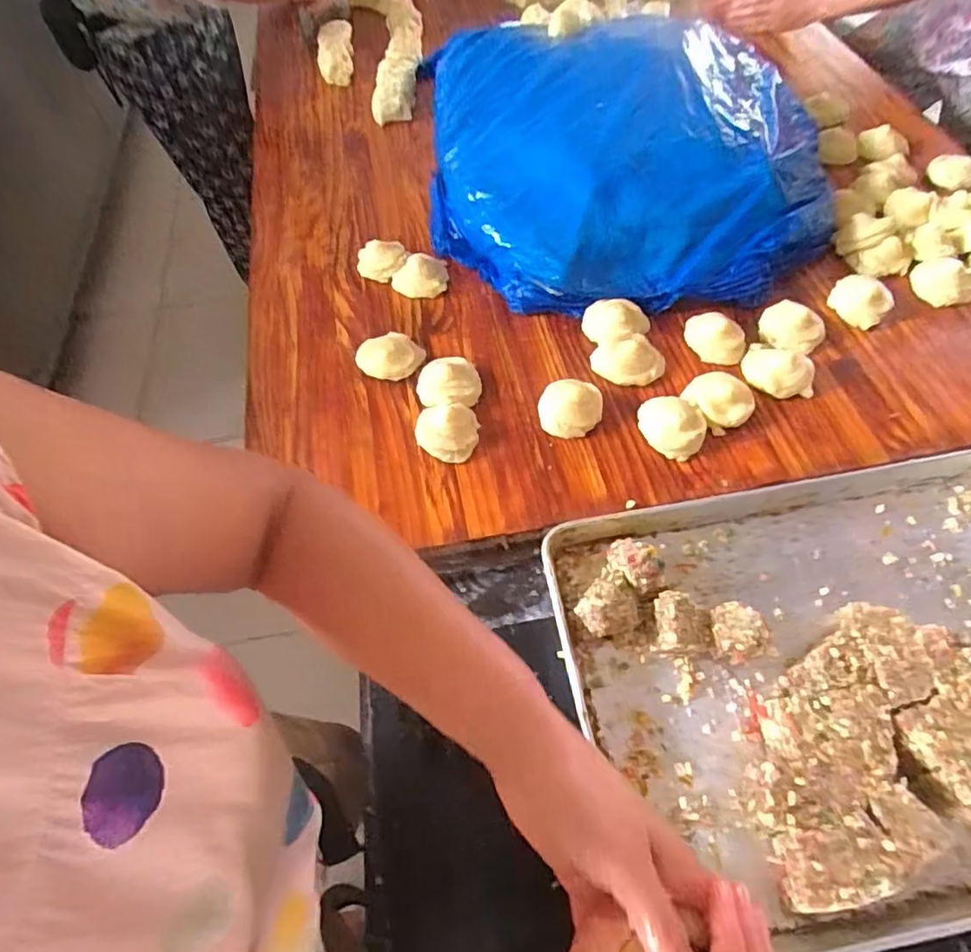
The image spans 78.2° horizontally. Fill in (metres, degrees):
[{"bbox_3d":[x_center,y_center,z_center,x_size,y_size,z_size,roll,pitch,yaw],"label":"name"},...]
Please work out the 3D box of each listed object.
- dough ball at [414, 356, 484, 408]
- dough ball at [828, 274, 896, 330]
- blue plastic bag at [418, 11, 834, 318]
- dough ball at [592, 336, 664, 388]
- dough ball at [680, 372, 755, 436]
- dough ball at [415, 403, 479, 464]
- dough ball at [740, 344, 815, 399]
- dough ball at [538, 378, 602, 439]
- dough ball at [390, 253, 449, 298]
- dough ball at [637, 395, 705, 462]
[{"bbox_3d":[-0.047,-0.117,0.777,0.080,0.032,0.081,-1,60,2],"label":"dough ball"},{"bbox_3d":[0.516,-0.242,0.824,0.074,0.029,0.070,-1,60,2],"label":"dough ball"},{"bbox_3d":[0.211,-0.552,0.970,0.606,0.112,0.664,-3,60,1],"label":"blue plastic bag"},{"bbox_3d":[0.187,-0.152,0.787,0.093,0.033,0.062,14,62,11],"label":"dough ball"},{"bbox_3d":[0.291,-0.096,0.747,0.075,0.030,0.083,-37,65,-17],"label":"dough ball"},{"bbox_3d":[-0.048,-0.055,0.734,0.077,0.029,0.079,-1,60,2],"label":"dough ball"},{"bbox_3d":[0.374,-0.134,0.762,0.089,0.039,0.060,30,66,18],"label":"dough ball"},{"bbox_3d":[0.106,-0.085,0.749,0.080,0.043,0.069,7,61,7],"label":"dough ball"},{"bbox_3d":[-0.097,-0.300,0.887,0.085,0.035,0.074,-11,60,-3],"label":"dough ball"},{"bbox_3d":[0.225,-0.061,0.729,0.084,0.036,0.068,37,68,21],"label":"dough ball"}]

